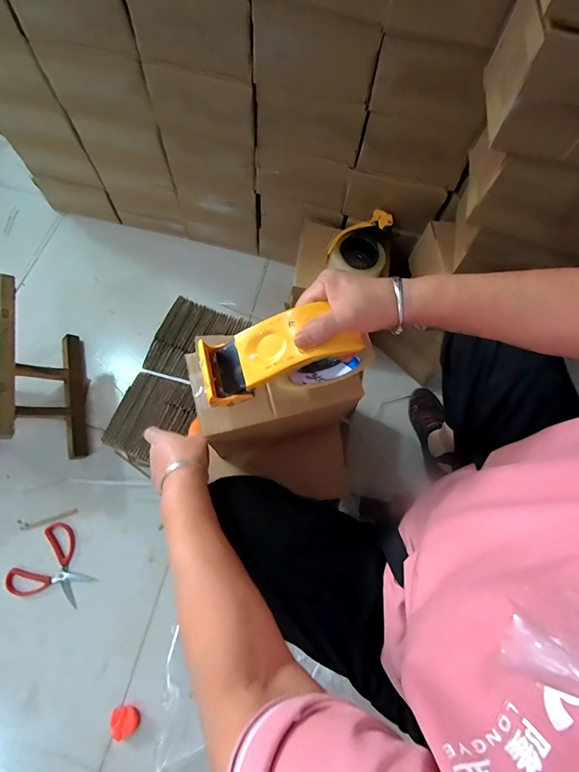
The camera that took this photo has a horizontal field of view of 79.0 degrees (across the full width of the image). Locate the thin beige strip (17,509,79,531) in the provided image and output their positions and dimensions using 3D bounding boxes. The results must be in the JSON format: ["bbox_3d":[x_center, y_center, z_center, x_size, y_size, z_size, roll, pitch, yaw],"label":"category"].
[{"bbox_3d":[-0.519,0.285,0.753,0.122,0.004,0.021,-11,70,-7],"label":"thin beige strip"}]

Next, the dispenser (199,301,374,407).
[{"bbox_3d":[-0.004,-0.025,0.371,0.180,0.100,0.064,-9,70,-6],"label":"dispenser"}]

